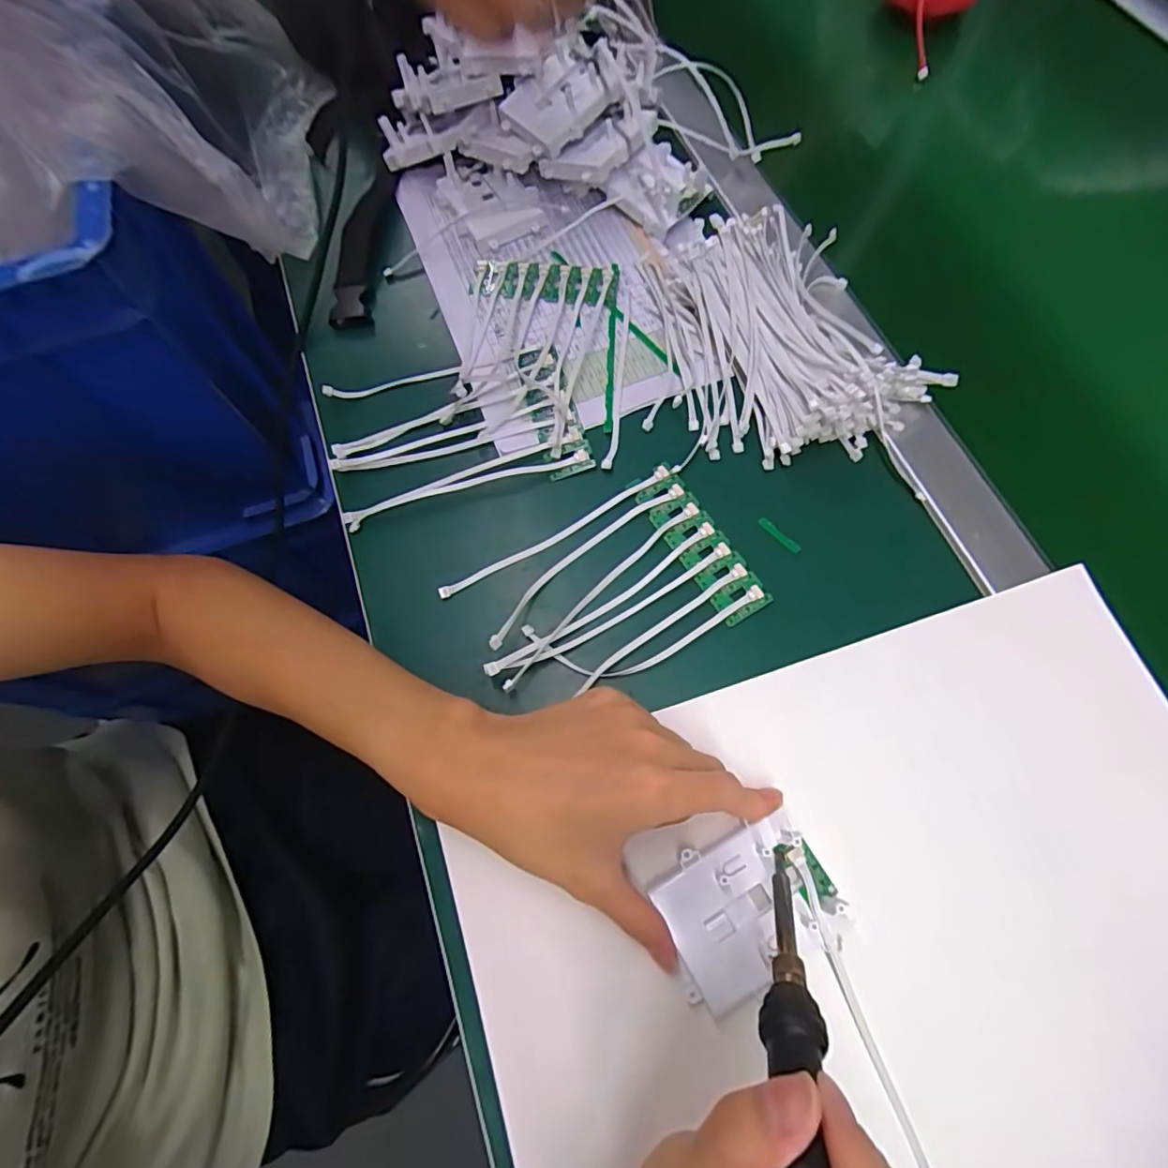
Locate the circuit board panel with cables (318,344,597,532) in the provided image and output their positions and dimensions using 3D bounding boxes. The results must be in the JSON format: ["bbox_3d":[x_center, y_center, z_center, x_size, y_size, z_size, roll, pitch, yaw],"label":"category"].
[{"bbox_3d":[-0.087,-0.109,0.383,0.163,0.016,0.108,-15,69,-3],"label":"circuit board panel with cables"}]

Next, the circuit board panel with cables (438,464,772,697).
[{"bbox_3d":[0.012,0.005,0.334,0.157,0.016,0.109,-31,71,-8],"label":"circuit board panel with cables"}]

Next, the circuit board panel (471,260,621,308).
[{"bbox_3d":[-0.031,-0.228,0.426,0.113,0.006,0.033,6,87,8],"label":"circuit board panel"}]

